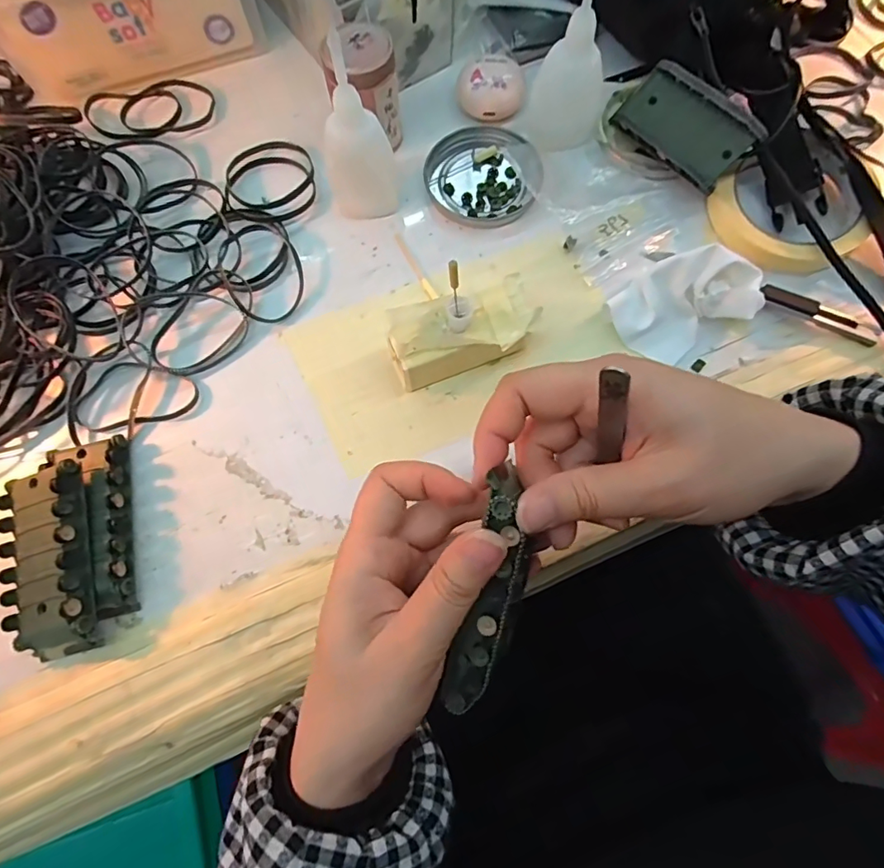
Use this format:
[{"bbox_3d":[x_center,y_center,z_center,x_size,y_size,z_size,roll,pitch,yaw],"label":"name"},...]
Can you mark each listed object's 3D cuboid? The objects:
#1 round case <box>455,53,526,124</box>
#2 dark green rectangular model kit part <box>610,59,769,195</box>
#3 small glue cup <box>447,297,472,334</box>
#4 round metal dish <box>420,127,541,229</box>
[{"bbox_3d":[0.035,-0.245,0.359,0.046,0.020,0.041,1,74,1],"label":"round case"},{"bbox_3d":[0.156,-0.201,0.325,0.046,0.015,0.094,-46,64,28],"label":"dark green rectangular model kit part"},{"bbox_3d":[0.010,-0.066,0.276,0.014,0.014,0.016,1,72,2],"label":"small glue cup"},{"bbox_3d":[0.028,-0.178,0.348,0.078,0.010,0.076,0,74,0],"label":"round metal dish"}]

